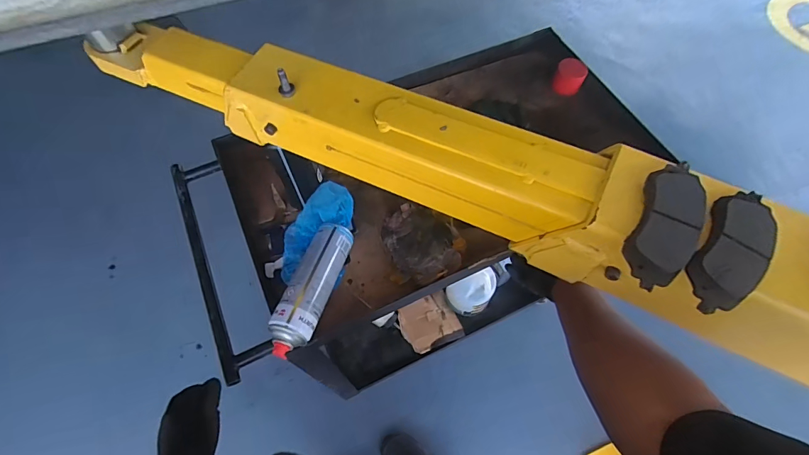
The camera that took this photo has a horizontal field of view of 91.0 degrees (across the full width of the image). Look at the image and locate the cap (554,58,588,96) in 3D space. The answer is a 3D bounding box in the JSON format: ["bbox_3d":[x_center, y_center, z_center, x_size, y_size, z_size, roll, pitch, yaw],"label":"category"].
[{"bbox_3d":[0.365,-0.334,0.883,0.060,0.048,0.061,1,65,-2],"label":"cap"}]

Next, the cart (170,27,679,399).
[{"bbox_3d":[0.039,0.040,1.097,0.903,0.856,0.494,-22,68,-12],"label":"cart"}]

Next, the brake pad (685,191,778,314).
[{"bbox_3d":[0.251,0.014,0.304,0.042,0.014,0.111,35,68,13],"label":"brake pad"}]

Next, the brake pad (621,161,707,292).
[{"bbox_3d":[0.206,-0.004,0.312,0.044,0.017,0.110,27,67,10],"label":"brake pad"}]

